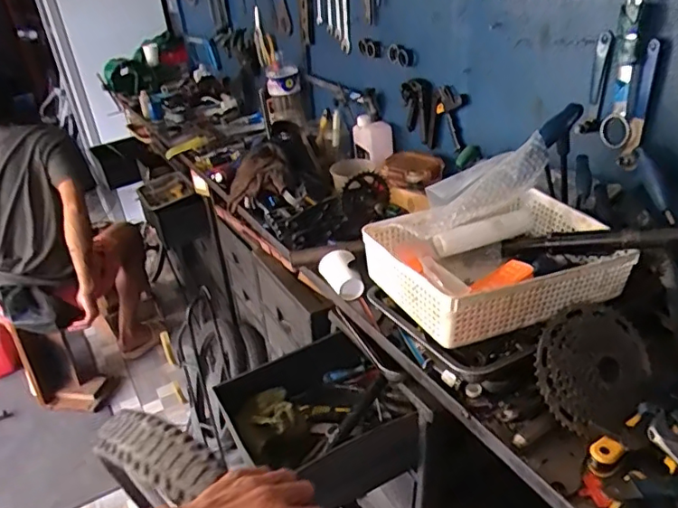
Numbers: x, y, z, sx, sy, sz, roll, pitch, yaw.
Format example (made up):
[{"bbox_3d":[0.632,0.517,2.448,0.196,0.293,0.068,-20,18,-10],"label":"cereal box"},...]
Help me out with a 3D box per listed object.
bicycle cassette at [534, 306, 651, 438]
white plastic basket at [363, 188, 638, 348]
[{"bbox_3d":[0.340,0.145,0.736,0.171,0.034,0.150,-39,82,-17],"label":"bicycle cassette"},{"bbox_3d":[0.230,0.003,0.822,0.328,0.088,0.238,-15,31,-17],"label":"white plastic basket"}]

